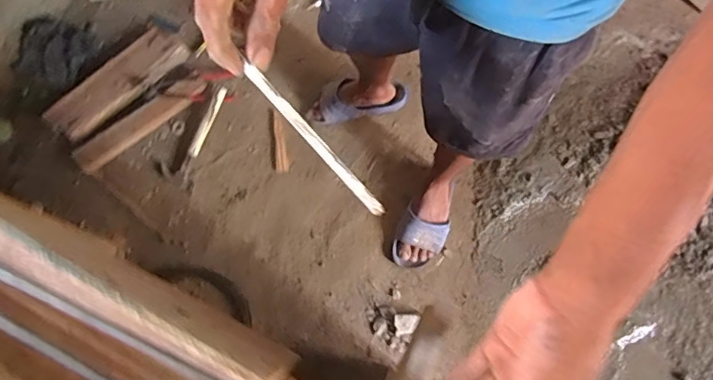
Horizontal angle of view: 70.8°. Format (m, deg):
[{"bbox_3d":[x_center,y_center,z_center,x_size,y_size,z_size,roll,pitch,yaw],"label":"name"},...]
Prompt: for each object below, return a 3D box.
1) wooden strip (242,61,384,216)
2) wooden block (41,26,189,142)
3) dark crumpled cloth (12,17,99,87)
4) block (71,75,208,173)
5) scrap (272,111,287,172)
[{"bbox_3d":[-0.032,-0.038,0.370,0.009,0.007,0.148,-41,82,-8],"label":"wooden strip"},{"bbox_3d":[-0.641,-0.293,1.341,0.377,0.045,0.140,-43,77,-10],"label":"wooden block"},{"bbox_3d":[-0.835,-0.393,1.371,0.237,0.035,0.193,24,76,8],"label":"dark crumpled cloth"},{"bbox_3d":[-0.566,-0.181,1.317,0.374,0.038,0.067,-39,77,-9],"label":"block"},{"bbox_3d":[-0.202,-0.129,1.312,0.030,0.012,0.172,-7,74,0],"label":"scrap"}]

